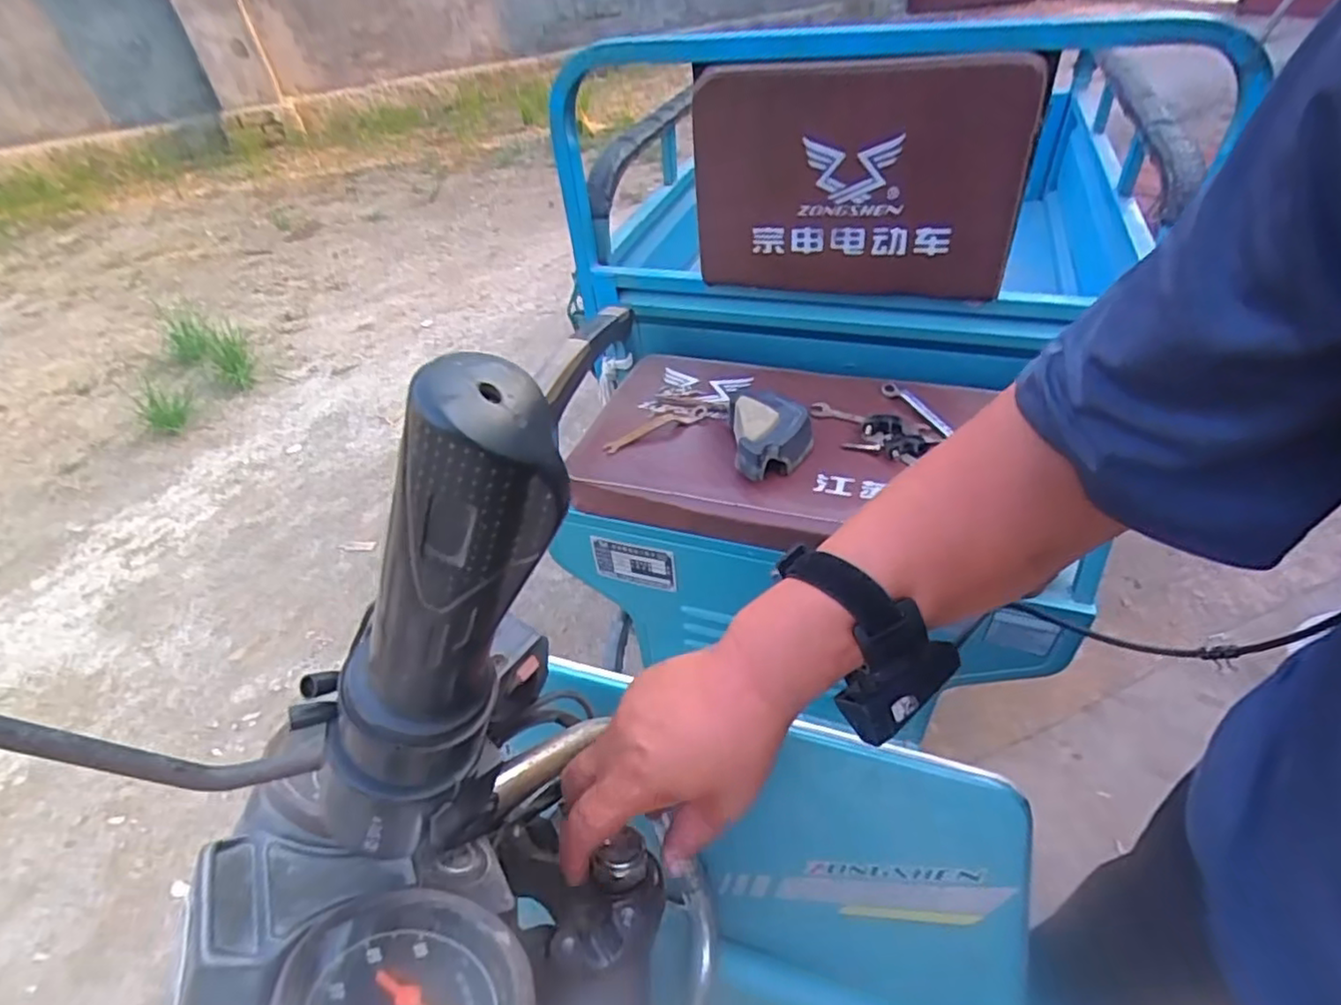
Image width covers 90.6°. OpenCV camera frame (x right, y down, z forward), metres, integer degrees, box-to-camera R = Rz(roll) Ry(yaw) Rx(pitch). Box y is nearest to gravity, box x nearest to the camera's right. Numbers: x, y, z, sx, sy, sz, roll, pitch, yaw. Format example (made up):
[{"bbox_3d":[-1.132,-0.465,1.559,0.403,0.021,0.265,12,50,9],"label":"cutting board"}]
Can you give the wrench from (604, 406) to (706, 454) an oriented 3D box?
[{"bbox_3d":[-0.020,-0.104,0.923,0.158,0.008,0.035,-27,47,-22],"label":"wrench"}]

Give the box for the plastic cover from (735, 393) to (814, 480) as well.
[{"bbox_3d":[0.133,-0.093,0.863,0.102,0.050,0.152,-3,43,4],"label":"plastic cover"}]

